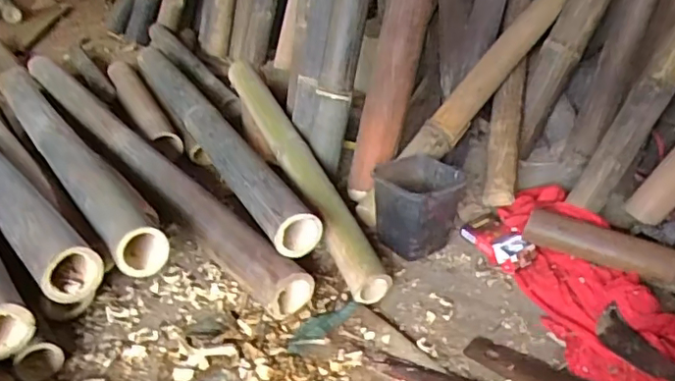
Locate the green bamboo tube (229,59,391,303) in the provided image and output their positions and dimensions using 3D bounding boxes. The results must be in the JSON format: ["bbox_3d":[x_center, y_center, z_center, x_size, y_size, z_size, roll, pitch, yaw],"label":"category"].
[{"bbox_3d":[-0.078,-0.064,1.023,0.057,0.053,0.653,-16,46,-20],"label":"green bamboo tube"}]

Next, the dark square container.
[{"bbox_3d":[0.122,0.031,0.902,0.116,0.134,0.123,20,38,34],"label":"dark square container"}]

